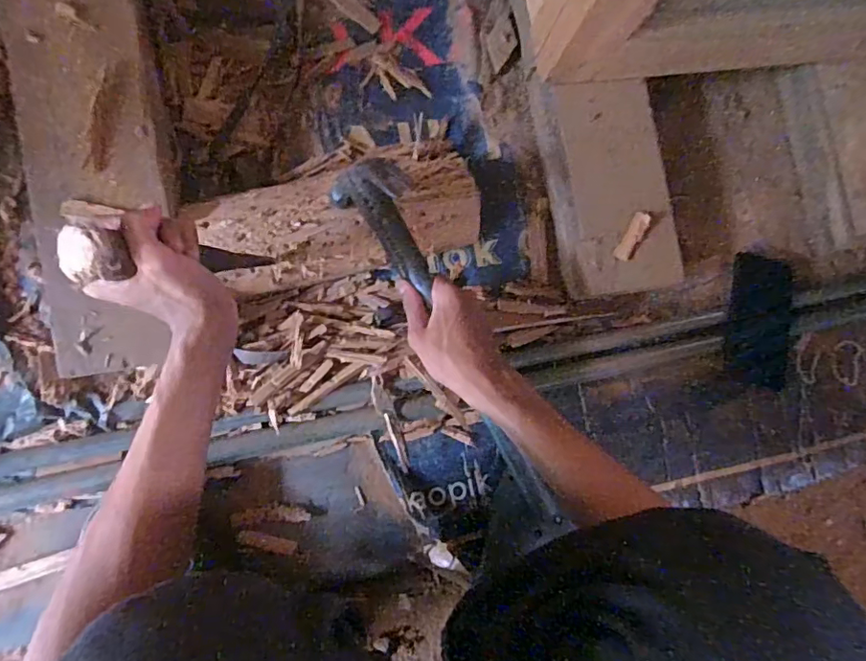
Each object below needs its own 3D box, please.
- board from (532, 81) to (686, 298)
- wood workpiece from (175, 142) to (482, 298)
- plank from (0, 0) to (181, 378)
[{"bbox_3d":[0.191,-0.155,0.608,0.115,0.063,0.232,-11,86,-8],"label":"board"},{"bbox_3d":[-0.094,-0.127,0.571,0.282,0.069,0.126,-14,87,-13],"label":"wood workpiece"},{"bbox_3d":[-0.319,-0.155,0.515,0.122,0.055,0.388,-8,86,-12],"label":"plank"}]

